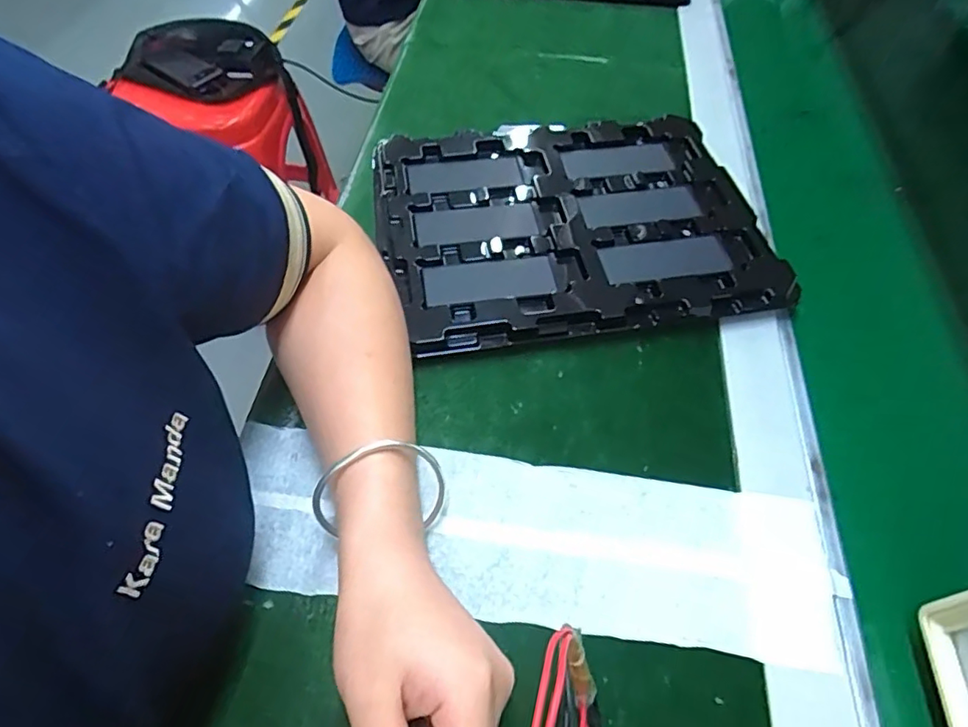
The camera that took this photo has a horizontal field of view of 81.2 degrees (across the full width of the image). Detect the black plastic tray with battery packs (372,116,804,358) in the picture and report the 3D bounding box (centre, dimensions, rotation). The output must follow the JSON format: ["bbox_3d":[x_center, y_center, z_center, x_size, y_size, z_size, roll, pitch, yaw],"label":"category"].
[{"bbox_3d":[0.064,-0.116,0.445,0.279,0.023,0.228,-7,57,-5],"label":"black plastic tray with battery packs"}]

